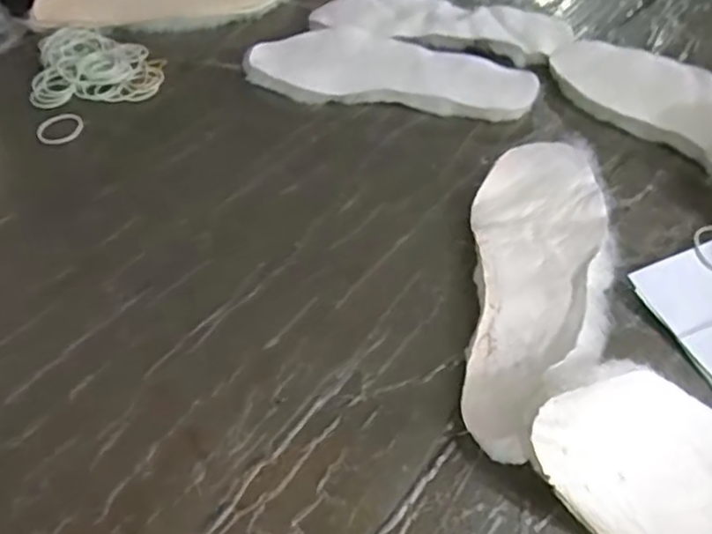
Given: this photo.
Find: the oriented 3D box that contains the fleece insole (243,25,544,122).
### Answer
[{"bbox_3d":[0.031,-0.186,0.629,0.270,0.020,0.102,12,50,16],"label":"fleece insole"}]

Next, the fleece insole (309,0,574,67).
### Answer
[{"bbox_3d":[0.084,-0.251,0.682,0.257,0.024,0.089,10,50,15],"label":"fleece insole"}]

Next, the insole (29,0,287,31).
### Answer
[{"bbox_3d":[-0.218,-0.302,0.745,0.278,0.017,0.104,-6,54,-7],"label":"insole"}]

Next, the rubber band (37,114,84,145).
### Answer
[{"bbox_3d":[-0.277,-0.130,0.619,0.040,0.008,0.038,-16,48,-8],"label":"rubber band"}]

